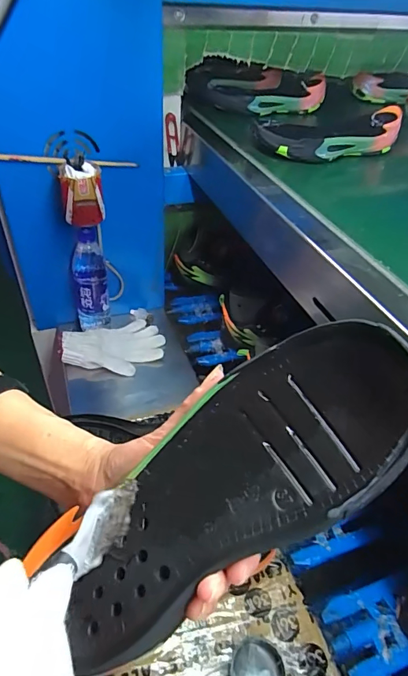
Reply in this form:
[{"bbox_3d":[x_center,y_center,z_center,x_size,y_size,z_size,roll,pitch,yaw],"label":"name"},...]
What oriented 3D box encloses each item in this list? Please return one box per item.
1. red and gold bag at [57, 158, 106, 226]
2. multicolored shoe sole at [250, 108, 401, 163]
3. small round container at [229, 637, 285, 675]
[{"bbox_3d":[-0.201,-0.237,0.699,0.065,0.087,0.053,-9,43,-15],"label":"red and gold bag"},{"bbox_3d":[0.201,-0.317,0.662,0.240,0.056,0.106,-21,47,-26],"label":"multicolored shoe sole"},{"bbox_3d":[0.060,0.376,0.474,0.058,0.015,0.061,2,41,-2],"label":"small round container"}]

